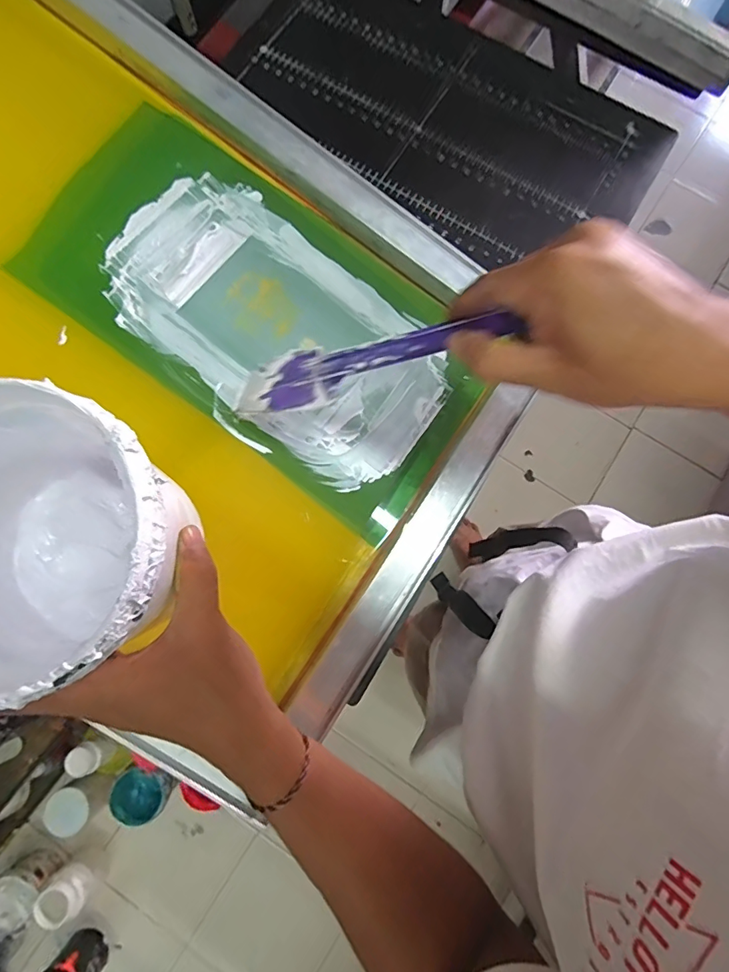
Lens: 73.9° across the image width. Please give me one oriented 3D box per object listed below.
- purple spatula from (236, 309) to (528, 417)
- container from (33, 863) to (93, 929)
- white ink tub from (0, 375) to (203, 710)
[{"bbox_3d":[-0.009,-0.080,0.314,0.219,0.011,0.050,-5,74,38],"label":"purple spatula"},{"bbox_3d":[-0.669,0.918,1.102,0.075,0.152,0.092,-40,82,-9],"label":"container"},{"bbox_3d":[-0.150,0.029,0.241,0.127,0.115,0.122,0,78,-2],"label":"white ink tub"}]

